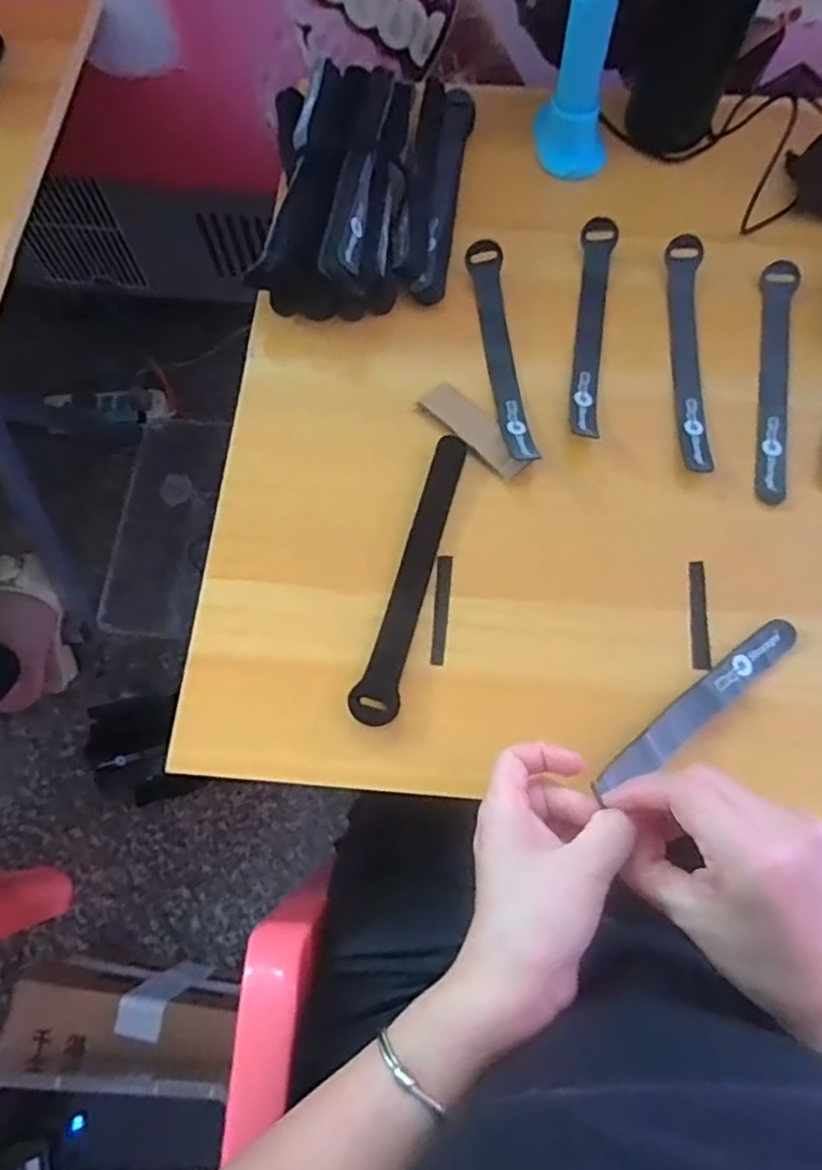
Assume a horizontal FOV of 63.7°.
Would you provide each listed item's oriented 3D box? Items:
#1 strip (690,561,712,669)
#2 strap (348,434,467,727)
[{"bbox_3d":[0.178,0.017,0.407,0.011,0.004,0.069,4,72,2],"label":"strip"},{"bbox_3d":[0.002,-0.009,0.417,0.024,0.009,0.195,14,72,6],"label":"strap"}]

